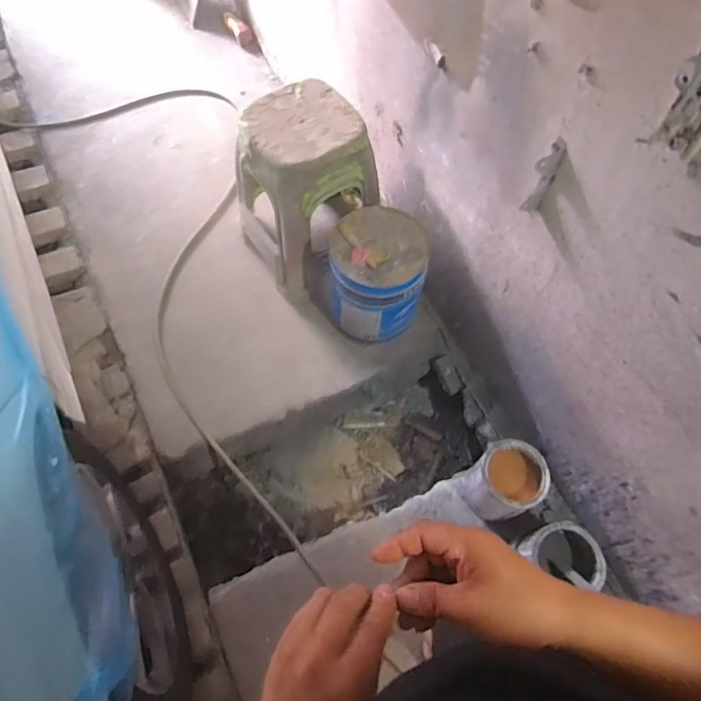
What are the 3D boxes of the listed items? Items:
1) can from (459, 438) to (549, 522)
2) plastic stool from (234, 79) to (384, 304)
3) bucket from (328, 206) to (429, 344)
[{"bbox_3d":[0.390,0.328,1.305,0.158,0.181,0.162,1,64,-2],"label":"can"},{"bbox_3d":[-0.138,-0.455,1.486,0.321,0.451,0.315,-34,70,-18],"label":"plastic stool"},{"bbox_3d":[0.070,-0.214,1.443,0.253,0.301,0.258,1,64,-2],"label":"bucket"}]

